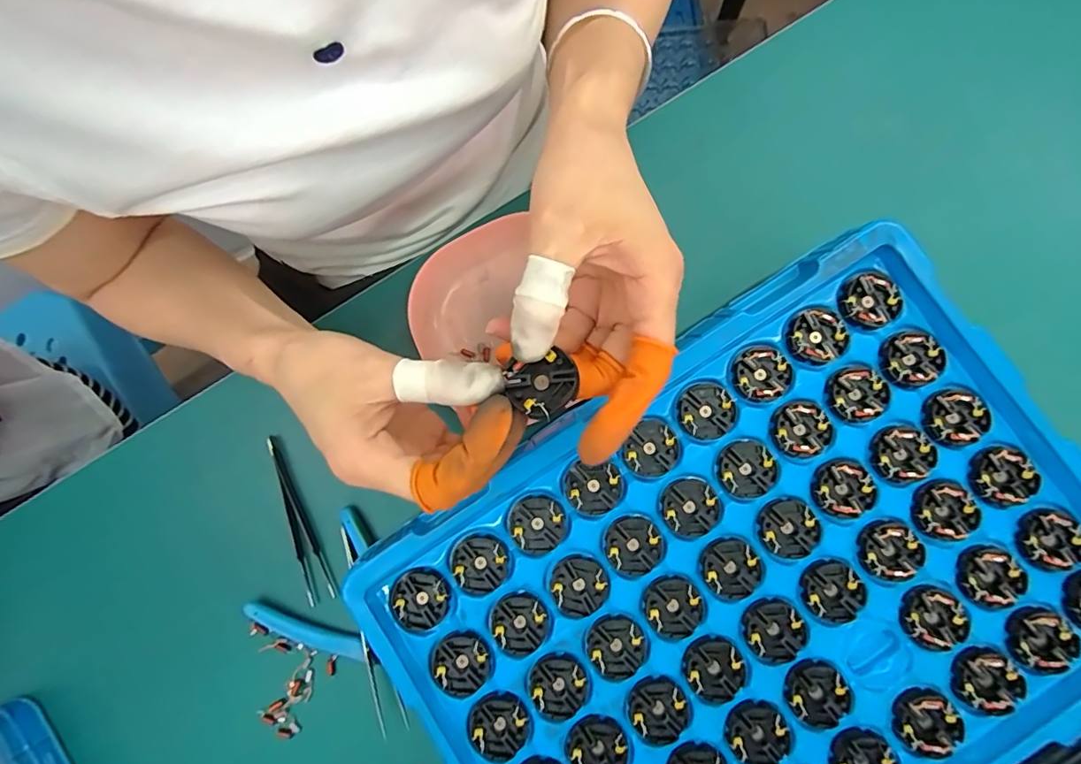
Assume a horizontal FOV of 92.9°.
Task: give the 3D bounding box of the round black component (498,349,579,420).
[{"bbox_3d":[0.000,0.002,0.218,0.028,0.009,0.027,-15,78,-3],"label":"round black component"}]

